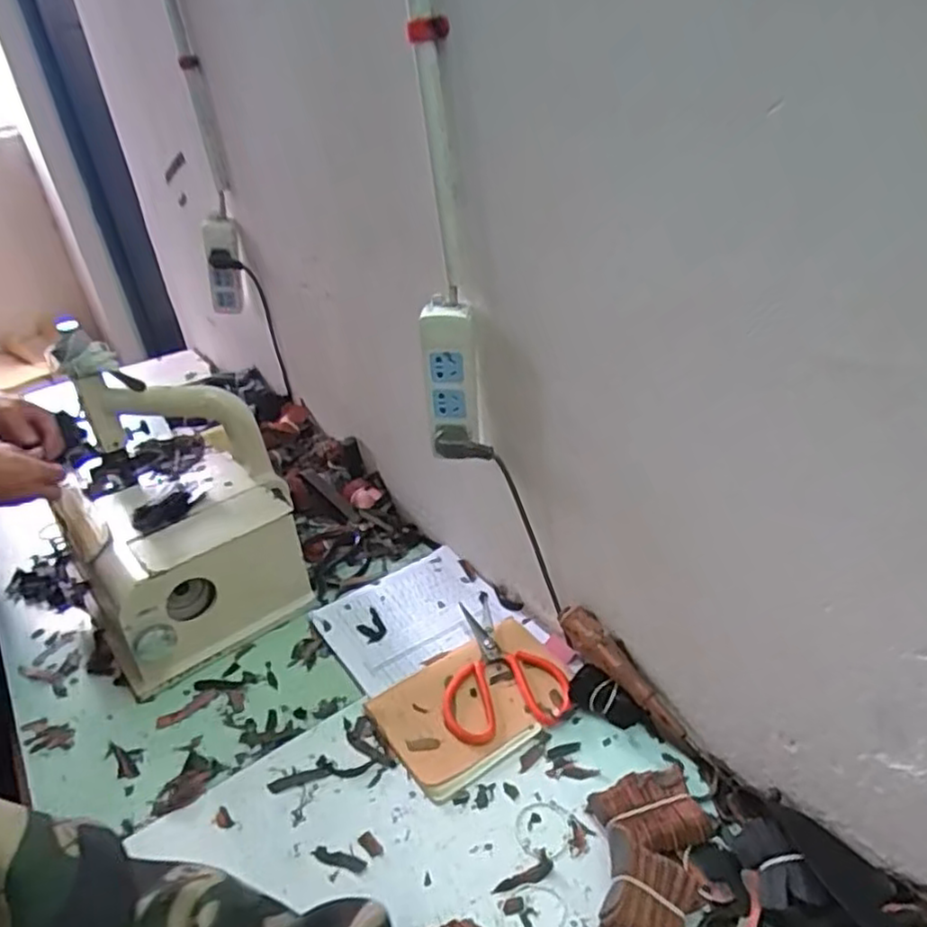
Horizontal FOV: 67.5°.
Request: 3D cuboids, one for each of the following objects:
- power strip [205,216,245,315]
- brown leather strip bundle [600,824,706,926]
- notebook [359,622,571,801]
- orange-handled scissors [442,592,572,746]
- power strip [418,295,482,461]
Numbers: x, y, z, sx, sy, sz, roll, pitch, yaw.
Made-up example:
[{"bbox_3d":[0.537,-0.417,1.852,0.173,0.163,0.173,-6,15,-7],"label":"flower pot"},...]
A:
[{"bbox_3d":[-0.416,-0.337,1.209,0.064,0.213,0.034,-28,63,-29],"label":"power strip"},{"bbox_3d":[0.141,0.345,0.548,0.079,0.038,0.075,17,40,31],"label":"brown leather strip bundle"},{"bbox_3d":[0.015,0.253,0.749,0.205,0.019,0.136,-26,38,-27],"label":"notebook"},{"bbox_3d":[0.032,0.219,0.792,0.134,0.018,0.208,-12,34,-8],"label":"orange-handled scissors"},{"bbox_3d":[-0.014,-0.091,0.720,0.054,0.148,0.040,-10,32,-3],"label":"power strip"}]

